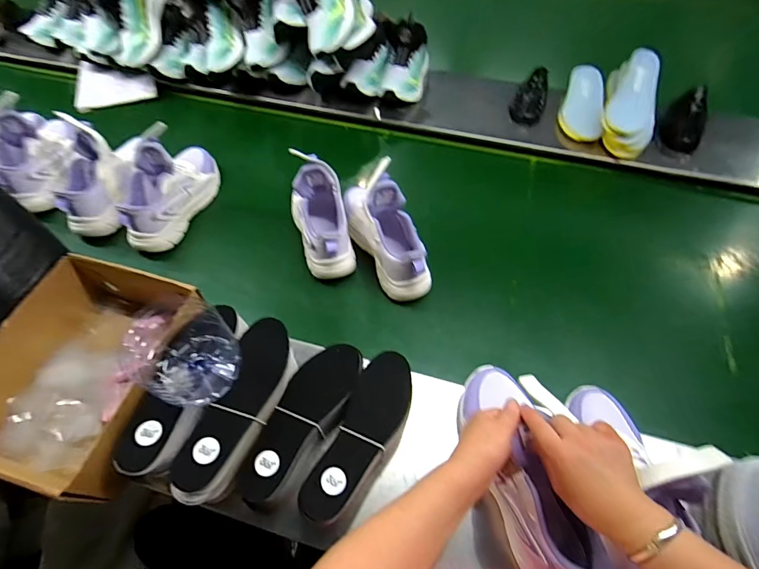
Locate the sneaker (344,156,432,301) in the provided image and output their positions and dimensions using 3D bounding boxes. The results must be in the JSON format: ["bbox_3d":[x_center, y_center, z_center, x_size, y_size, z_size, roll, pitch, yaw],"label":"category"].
[{"bbox_3d":[0.004,-0.105,0.666,0.077,0.140,0.243,-25,61,-15],"label":"sneaker"}]

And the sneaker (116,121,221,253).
[{"bbox_3d":[-0.400,-0.197,0.731,0.085,0.156,0.236,16,59,11],"label":"sneaker"}]

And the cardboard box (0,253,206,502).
[{"bbox_3d":[-0.386,0.118,0.534,0.234,0.109,0.271,13,58,9],"label":"cardboard box"}]

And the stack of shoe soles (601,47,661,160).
[{"bbox_3d":[0.558,-0.405,0.876,0.111,0.065,0.253,13,77,9],"label":"stack of shoe soles"}]

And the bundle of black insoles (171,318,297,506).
[{"bbox_3d":[-0.170,0.150,0.479,0.068,0.044,0.213,20,60,13],"label":"bundle of black insoles"}]

